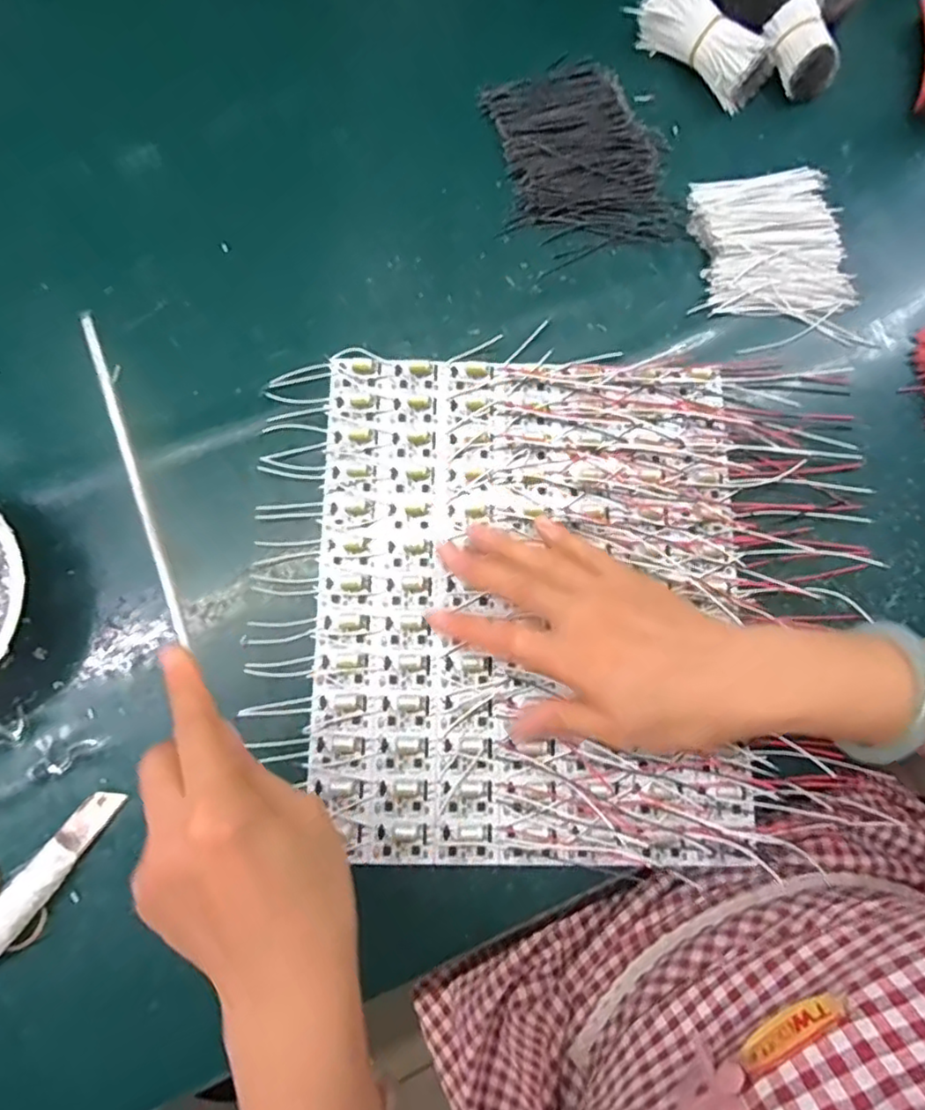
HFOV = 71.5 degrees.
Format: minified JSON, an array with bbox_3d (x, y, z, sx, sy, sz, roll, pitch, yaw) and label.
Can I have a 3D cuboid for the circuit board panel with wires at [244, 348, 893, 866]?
[{"bbox_3d":[0.064,0.023,0.371,0.342,0.024,0.284,1,75,-2],"label":"circuit board panel with wires"}]

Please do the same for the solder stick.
[{"bbox_3d":[-0.151,-0.034,0.297,0.006,0.009,0.153,-16,93,-6],"label":"solder stick"}]

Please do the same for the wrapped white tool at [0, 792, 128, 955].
[{"bbox_3d":[-0.220,0.169,0.334,0.023,0.011,0.104,40,80,3],"label":"wrapped white tool"}]

